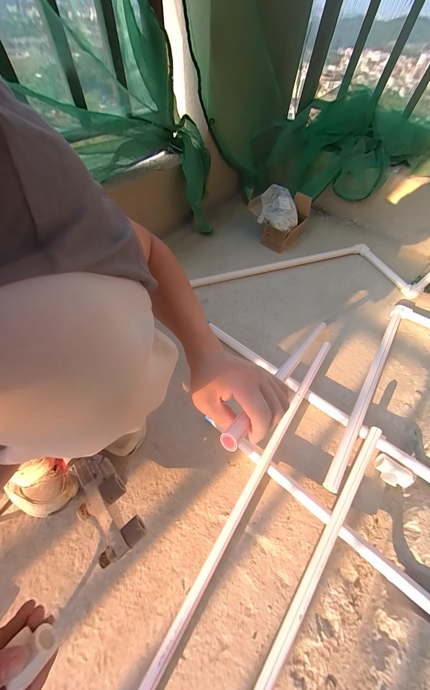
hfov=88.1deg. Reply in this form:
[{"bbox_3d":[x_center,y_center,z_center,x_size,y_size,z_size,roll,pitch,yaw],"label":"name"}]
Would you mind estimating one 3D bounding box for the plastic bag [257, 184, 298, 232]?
[{"bbox_3d":[0.238,-0.500,0.827,0.152,0.087,0.155,16,58,7],"label":"plastic bag"}]

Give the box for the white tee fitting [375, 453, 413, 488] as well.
[{"bbox_3d":[0.386,0.279,0.482,0.066,0.029,0.046,38,63,19],"label":"white tee fitting"}]

